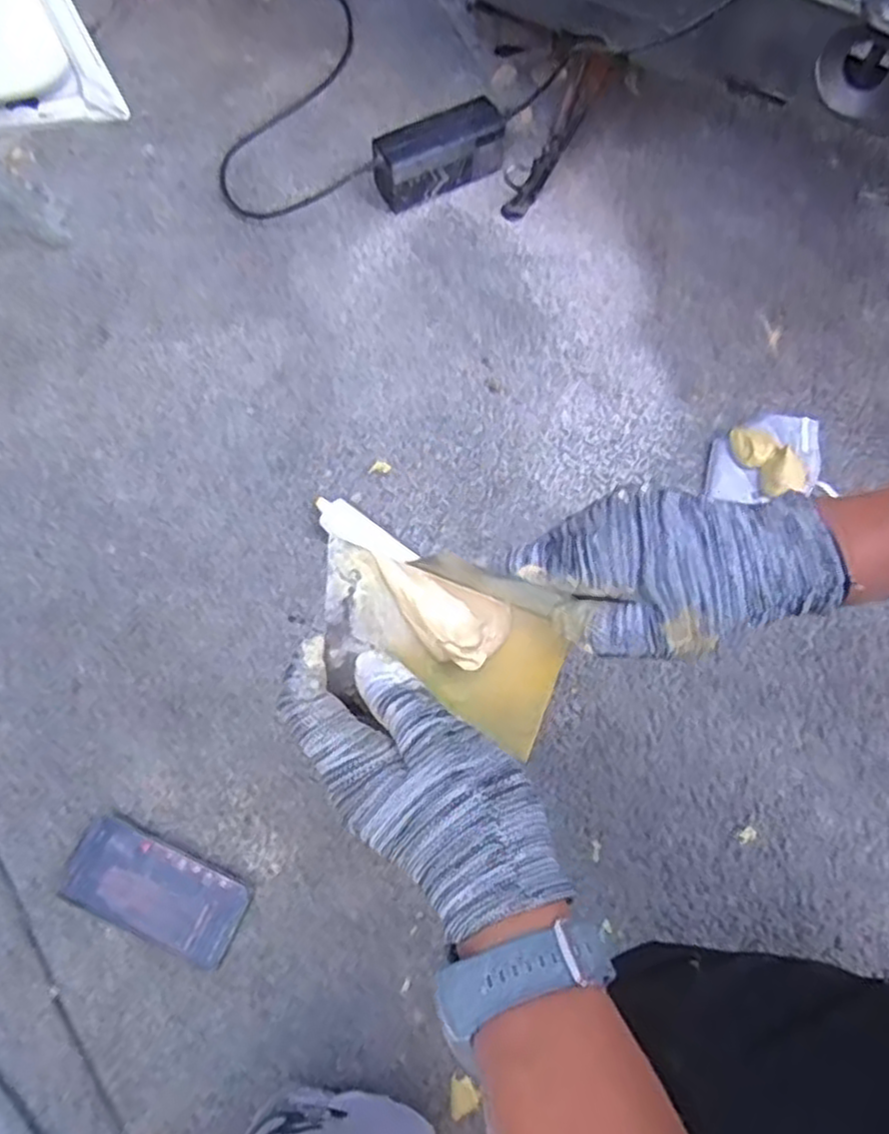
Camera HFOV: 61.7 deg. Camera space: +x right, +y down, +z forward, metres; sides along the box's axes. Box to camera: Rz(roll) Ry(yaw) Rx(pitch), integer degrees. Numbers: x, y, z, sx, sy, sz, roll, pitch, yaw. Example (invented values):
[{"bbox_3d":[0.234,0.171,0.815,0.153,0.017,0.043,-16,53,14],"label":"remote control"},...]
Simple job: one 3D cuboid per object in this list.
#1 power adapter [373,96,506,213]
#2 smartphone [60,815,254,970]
[{"bbox_3d":[-0.006,-0.511,0.929,0.167,0.080,0.057,-23,70,-7],"label":"power adapter"},{"bbox_3d":[-0.254,0.283,0.652,0.158,0.016,0.073,22,71,10],"label":"smartphone"}]

